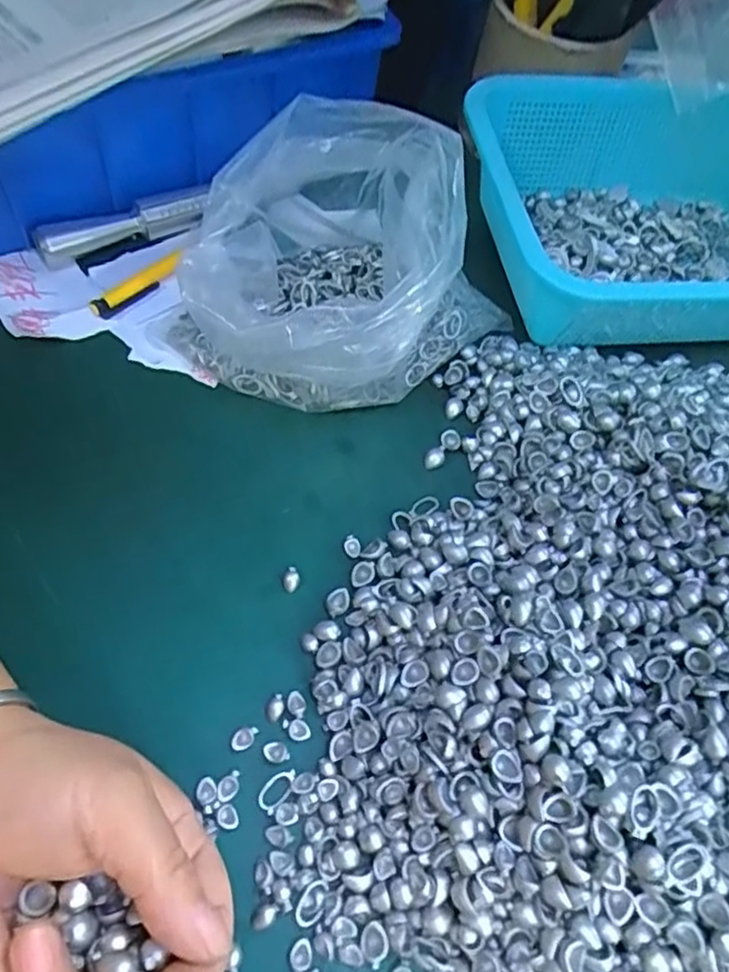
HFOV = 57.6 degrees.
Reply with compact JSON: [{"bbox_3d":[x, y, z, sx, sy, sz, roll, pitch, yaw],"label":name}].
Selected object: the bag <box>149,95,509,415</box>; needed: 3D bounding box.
[{"bbox_3d":[-0.011,-0.118,0.341,0.131,0.107,0.160,42,63,17],"label":"bag"}]

